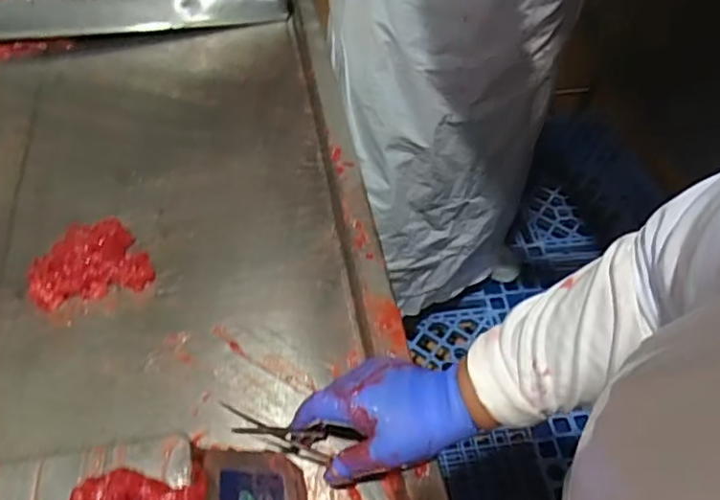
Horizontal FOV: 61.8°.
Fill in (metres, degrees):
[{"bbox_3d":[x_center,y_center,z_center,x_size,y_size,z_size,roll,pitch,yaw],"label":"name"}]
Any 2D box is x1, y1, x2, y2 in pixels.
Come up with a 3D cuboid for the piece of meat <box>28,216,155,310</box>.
[{"bbox_3d":[-0.313,0.010,0.694,0.131,0.029,0.093,-13,56,-9],"label":"piece of meat"}]

